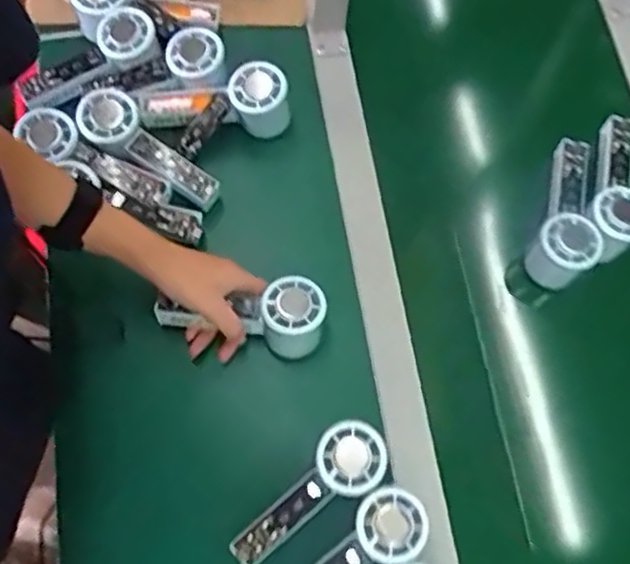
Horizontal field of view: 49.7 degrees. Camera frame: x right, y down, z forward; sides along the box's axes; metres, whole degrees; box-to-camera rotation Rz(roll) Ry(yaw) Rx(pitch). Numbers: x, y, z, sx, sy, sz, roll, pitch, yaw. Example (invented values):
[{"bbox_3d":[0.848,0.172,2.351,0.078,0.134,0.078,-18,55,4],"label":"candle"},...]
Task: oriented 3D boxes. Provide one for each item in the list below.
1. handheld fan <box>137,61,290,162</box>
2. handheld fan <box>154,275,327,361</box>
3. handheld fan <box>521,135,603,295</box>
[{"bbox_3d":[-0.099,-0.171,0.696,0.150,0.063,0.067,-9,72,8],"label":"handheld fan"},{"bbox_3d":[-0.064,0.030,0.618,0.150,0.053,0.064,1,71,10],"label":"handheld fan"},{"bbox_3d":[0.252,-0.072,0.670,0.058,0.050,0.156,19,72,4],"label":"handheld fan"}]

